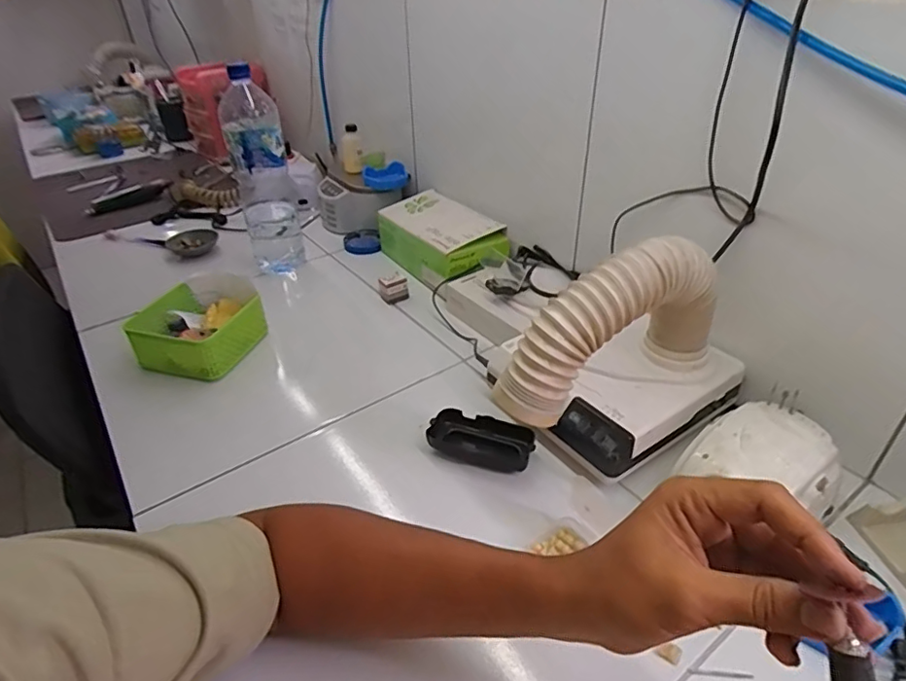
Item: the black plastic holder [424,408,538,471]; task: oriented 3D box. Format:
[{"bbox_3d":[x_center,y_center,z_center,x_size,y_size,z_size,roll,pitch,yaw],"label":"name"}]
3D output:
[{"bbox_3d":[0.031,0.107,0.584,0.108,0.030,0.050,11,36,17],"label":"black plastic holder"}]

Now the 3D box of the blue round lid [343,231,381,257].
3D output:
[{"bbox_3d":[-0.168,-0.182,1.011,0.068,0.017,0.072,-5,48,5],"label":"blue round lid"}]

